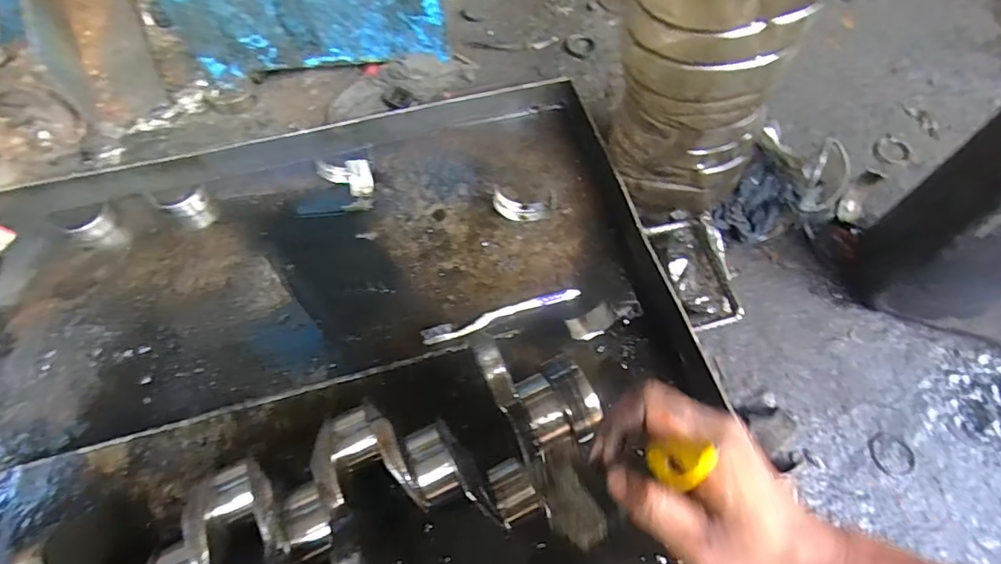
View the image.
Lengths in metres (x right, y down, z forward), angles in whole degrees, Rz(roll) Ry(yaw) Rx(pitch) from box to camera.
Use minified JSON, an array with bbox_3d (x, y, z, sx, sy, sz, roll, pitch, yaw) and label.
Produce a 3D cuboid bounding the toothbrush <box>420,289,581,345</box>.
[{"bbox_3d":[0.002,0.038,0.568,0.178,0.015,0.018,-16,64,-8],"label":"toothbrush"}]

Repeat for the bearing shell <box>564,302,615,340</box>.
[{"bbox_3d":[0.099,0.045,0.558,0.051,0.017,0.027,-19,64,-9],"label":"bearing shell"}]

